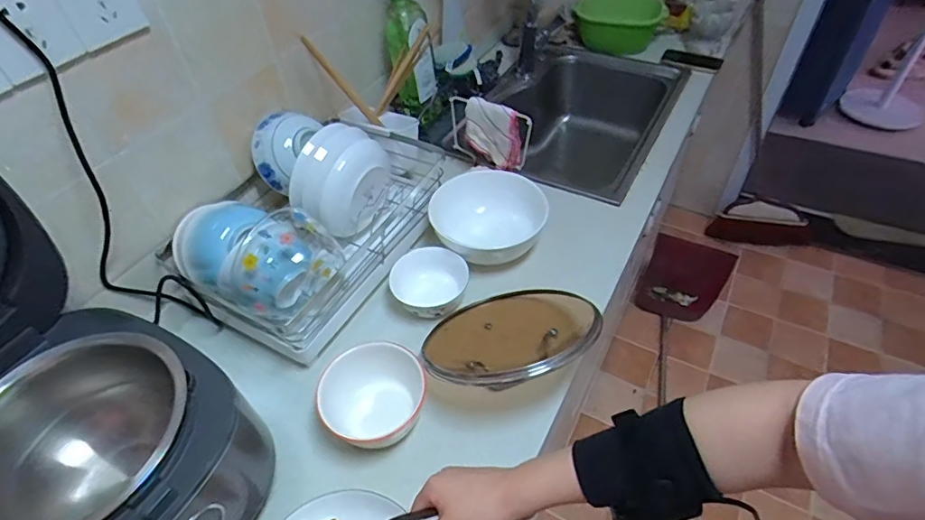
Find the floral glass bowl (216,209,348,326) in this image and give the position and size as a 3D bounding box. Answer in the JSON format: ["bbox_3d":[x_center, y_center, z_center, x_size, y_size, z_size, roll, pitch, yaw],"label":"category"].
[{"bbox_3d":[-0.261,0.005,0.725,0.115,0.110,0.150,19,51,21],"label":"floral glass bowl"}]

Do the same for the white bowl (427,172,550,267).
[{"bbox_3d":[0.046,-0.064,0.879,0.187,0.096,0.157,-13,47,-9],"label":"white bowl"}]

